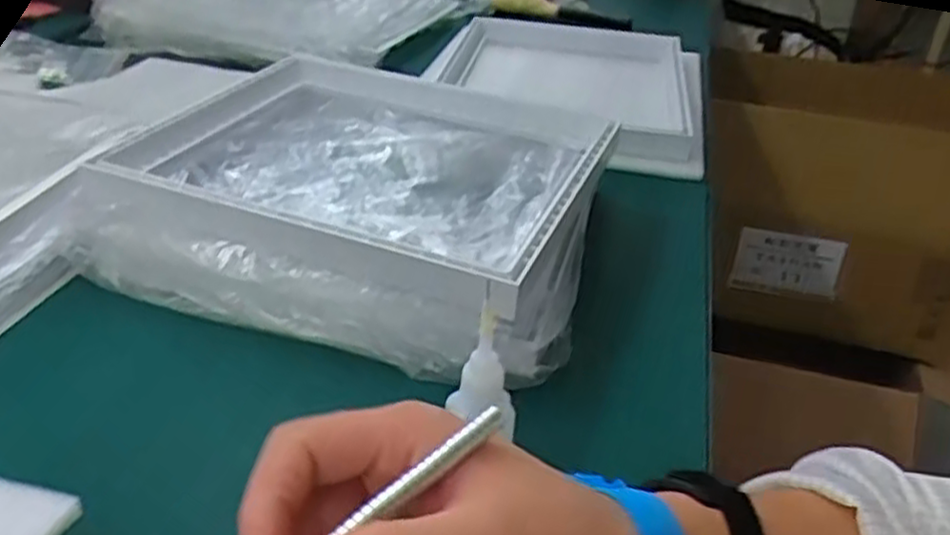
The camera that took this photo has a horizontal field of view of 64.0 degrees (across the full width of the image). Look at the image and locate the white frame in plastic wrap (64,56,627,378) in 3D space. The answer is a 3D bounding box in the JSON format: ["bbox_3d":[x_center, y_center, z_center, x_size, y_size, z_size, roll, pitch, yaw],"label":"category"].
[{"bbox_3d":[-0.082,-0.050,0.579,0.349,0.090,0.273,14,35,17],"label":"white frame in plastic wrap"}]

